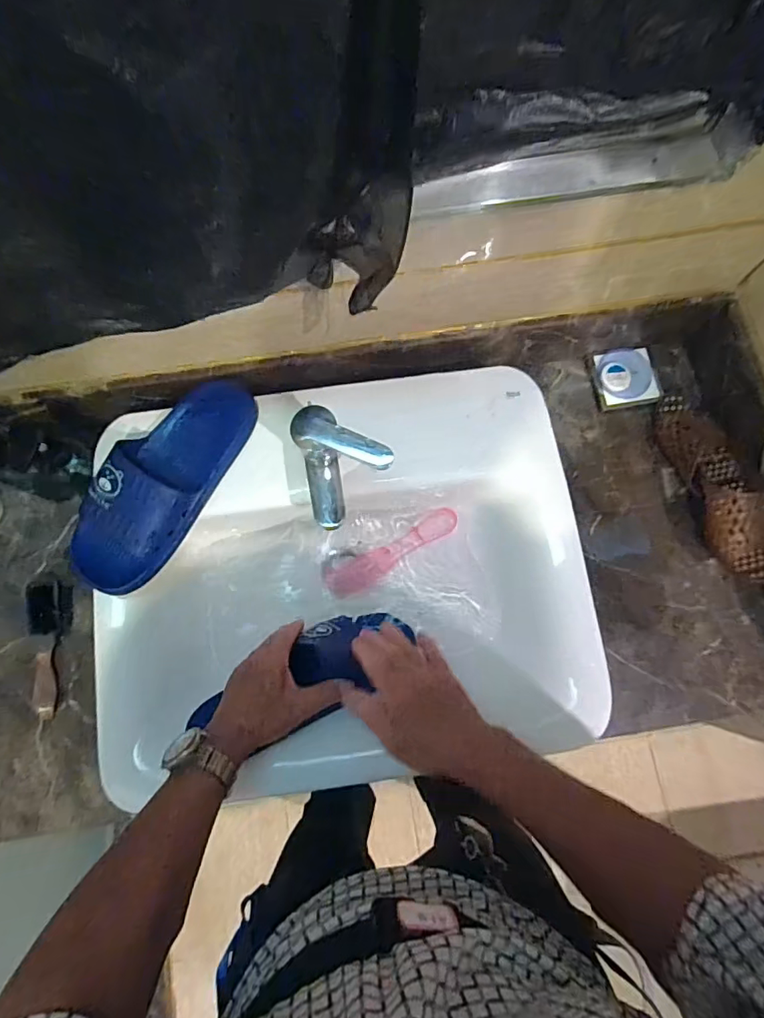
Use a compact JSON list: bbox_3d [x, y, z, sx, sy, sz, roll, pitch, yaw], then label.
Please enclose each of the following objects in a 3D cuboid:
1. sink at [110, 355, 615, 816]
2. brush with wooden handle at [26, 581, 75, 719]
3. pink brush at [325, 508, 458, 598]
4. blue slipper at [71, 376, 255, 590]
[{"bbox_3d":[-0.033,0.069,0.627,0.513,0.128,0.421,-9,78,-1],"label":"sink"},{"bbox_3d":[-0.412,0.169,0.641,0.047,0.019,0.164,-12,78,-2],"label":"brush with wooden handle"},{"bbox_3d":[0.016,0.056,0.669,0.183,0.026,0.041,-30,79,-6],"label":"pink brush"},{"bbox_3d":[-0.237,-0.036,0.562,0.097,0.065,0.256,29,80,7],"label":"blue slipper"}]

